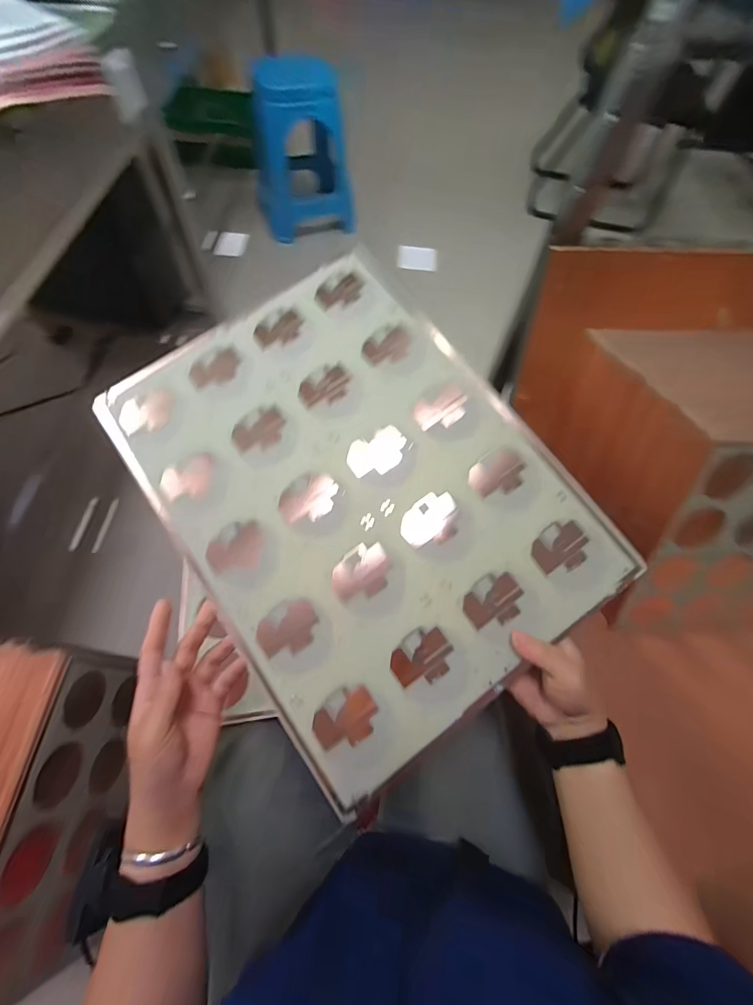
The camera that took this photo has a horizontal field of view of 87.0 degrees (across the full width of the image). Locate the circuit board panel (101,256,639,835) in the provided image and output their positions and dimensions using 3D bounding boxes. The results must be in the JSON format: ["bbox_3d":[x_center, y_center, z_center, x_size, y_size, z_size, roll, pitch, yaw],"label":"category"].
[{"bbox_3d":[-0.021,-0.021,0.378,0.329,0.010,0.441,-35,78,-7],"label":"circuit board panel"}]

